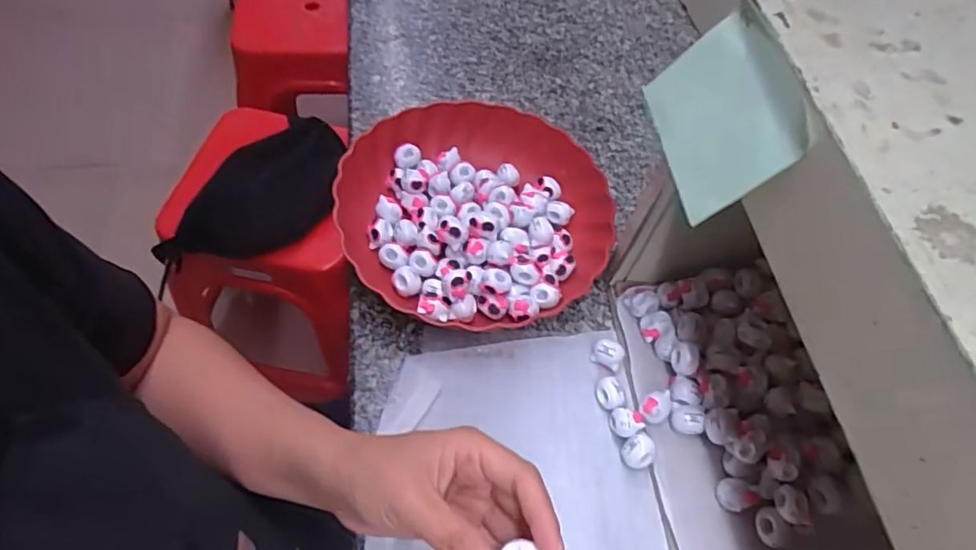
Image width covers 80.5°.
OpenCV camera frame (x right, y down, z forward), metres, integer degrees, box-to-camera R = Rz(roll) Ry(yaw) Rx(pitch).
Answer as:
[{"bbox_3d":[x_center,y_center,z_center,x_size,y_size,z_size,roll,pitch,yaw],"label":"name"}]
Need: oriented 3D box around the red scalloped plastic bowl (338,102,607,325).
[{"bbox_3d":[-0.011,-0.058,0.519,0.227,0.045,0.229,3,57,-4],"label":"red scalloped plastic bowl"}]

